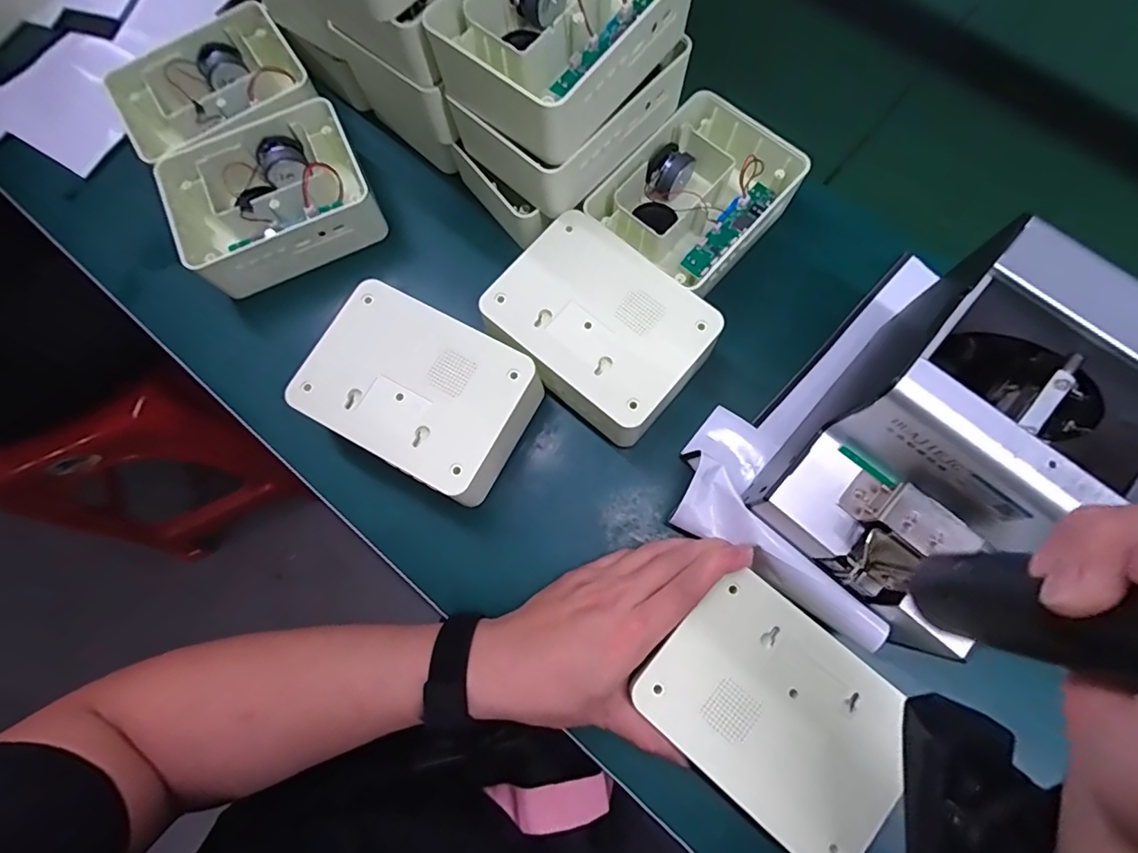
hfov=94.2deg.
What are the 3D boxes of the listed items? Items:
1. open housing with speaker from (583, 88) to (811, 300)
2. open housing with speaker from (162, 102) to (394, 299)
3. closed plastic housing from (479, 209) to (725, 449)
[{"bbox_3d":[0.098,-0.172,0.404,0.107,0.052,0.134,42,81,11],"label":"open housing with speaker"},{"bbox_3d":[-0.231,-0.181,0.421,0.140,0.052,0.110,-23,76,-5],"label":"open housing with speaker"},{"bbox_3d":[0.021,-0.067,0.376,0.138,0.054,0.107,39,80,11],"label":"closed plastic housing"}]

